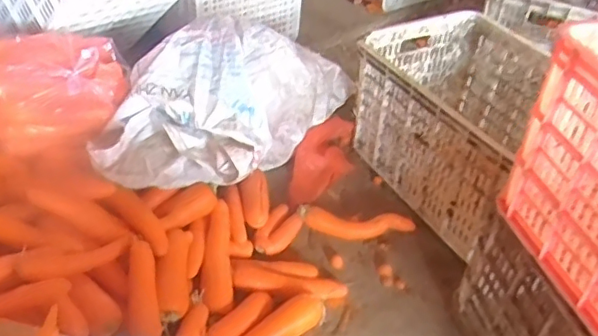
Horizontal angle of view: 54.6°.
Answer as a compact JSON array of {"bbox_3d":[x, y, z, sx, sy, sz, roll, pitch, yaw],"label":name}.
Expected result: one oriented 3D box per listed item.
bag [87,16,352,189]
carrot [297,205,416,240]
[{"bbox_3d":[-0.164,-0.139,1.243,0.334,0.280,0.579,19,42,17],"label":"bag"},{"bbox_3d":[0.119,0.115,1.195,0.243,0.044,0.062,4,40,0],"label":"carrot"}]

